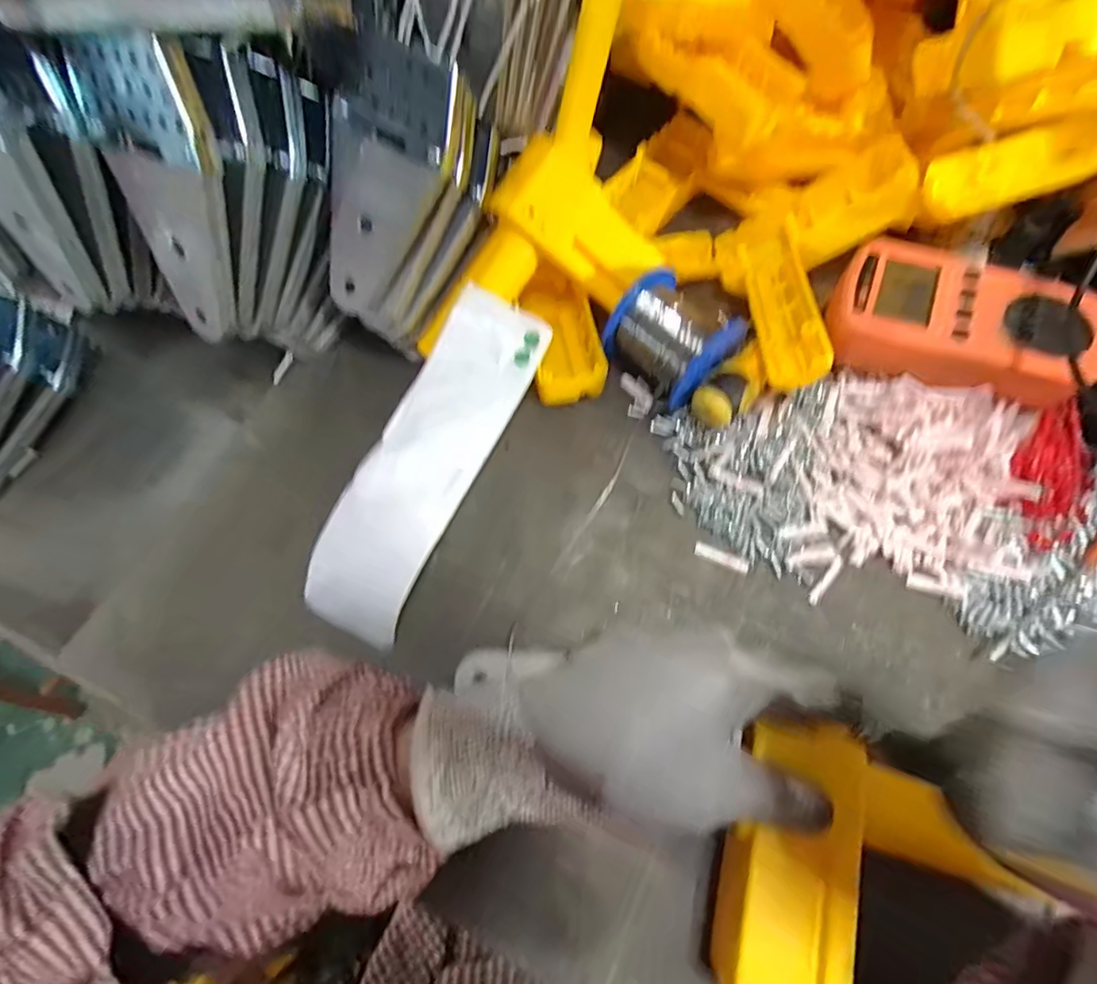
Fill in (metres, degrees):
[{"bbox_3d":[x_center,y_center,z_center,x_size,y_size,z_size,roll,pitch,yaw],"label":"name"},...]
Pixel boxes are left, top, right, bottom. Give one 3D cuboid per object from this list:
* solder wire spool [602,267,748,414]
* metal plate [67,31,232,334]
[{"bbox_3d":[0.075,-0.093,0.334,0.060,0.055,0.068,-40,72,-11],"label":"solder wire spool"},{"bbox_3d":[-0.186,-0.142,0.272,0.071,0.130,0.010,13,40,17],"label":"metal plate"}]

